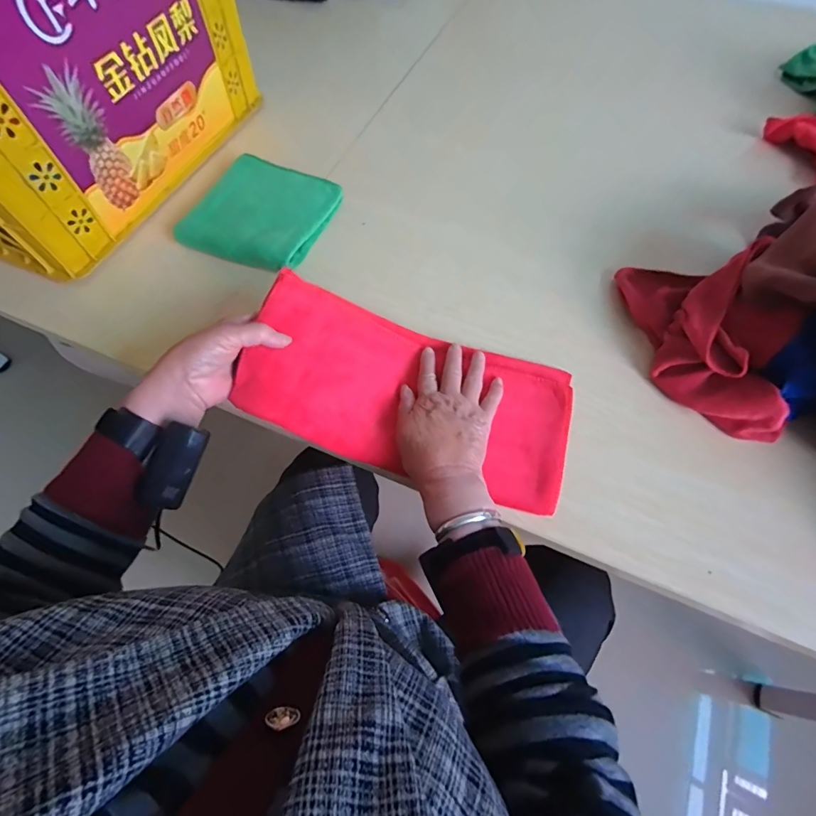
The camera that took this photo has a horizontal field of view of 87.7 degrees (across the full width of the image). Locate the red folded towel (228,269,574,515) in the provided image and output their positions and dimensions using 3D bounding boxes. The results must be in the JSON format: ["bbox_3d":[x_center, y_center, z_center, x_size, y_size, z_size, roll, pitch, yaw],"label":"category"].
[{"bbox_3d":[0.004,-0.016,0.432,0.317,0.049,0.160,20,67,-4],"label":"red folded towel"}]

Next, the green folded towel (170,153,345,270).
[{"bbox_3d":[-0.202,-0.271,0.583,0.171,0.034,0.175,20,65,10],"label":"green folded towel"}]

